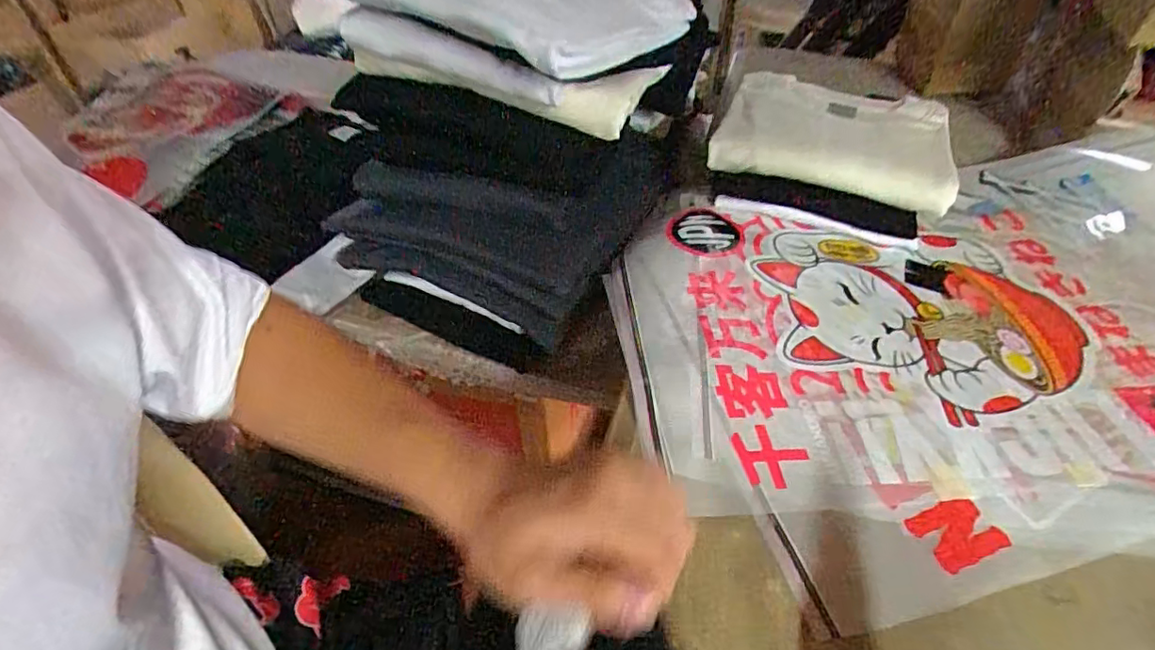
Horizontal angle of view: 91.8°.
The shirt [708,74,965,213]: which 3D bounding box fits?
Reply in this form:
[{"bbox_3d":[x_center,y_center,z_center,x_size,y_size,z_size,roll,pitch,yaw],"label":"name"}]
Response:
[{"bbox_3d":[0.252,-0.193,0.556,0.210,0.045,0.160,16,46,14],"label":"shirt"}]

